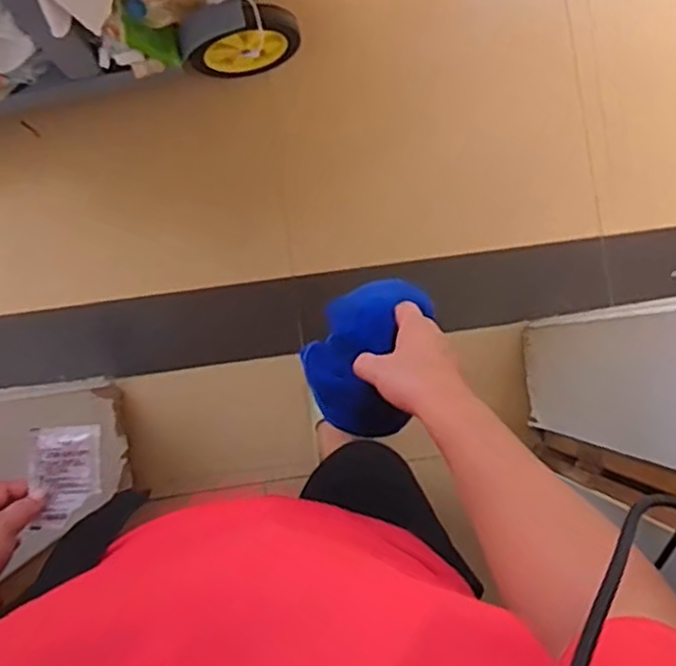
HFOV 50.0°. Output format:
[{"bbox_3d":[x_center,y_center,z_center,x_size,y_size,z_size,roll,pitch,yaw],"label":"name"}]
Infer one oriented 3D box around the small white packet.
[{"bbox_3d":[-0.234,0.123,0.627,0.056,0.008,0.083,-1,91,-25],"label":"small white packet"}]

